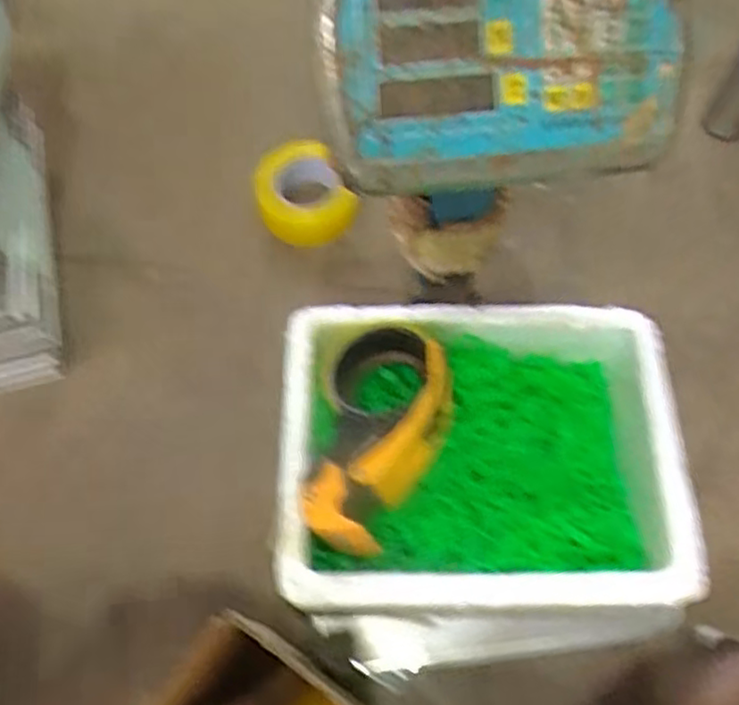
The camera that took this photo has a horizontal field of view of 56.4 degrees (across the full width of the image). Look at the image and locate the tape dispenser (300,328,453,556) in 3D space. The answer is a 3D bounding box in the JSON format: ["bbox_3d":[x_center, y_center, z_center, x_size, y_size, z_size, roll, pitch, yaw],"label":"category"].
[{"bbox_3d":[0.009,0.060,0.520,0.096,0.063,0.173,8,65,3],"label":"tape dispenser"}]

